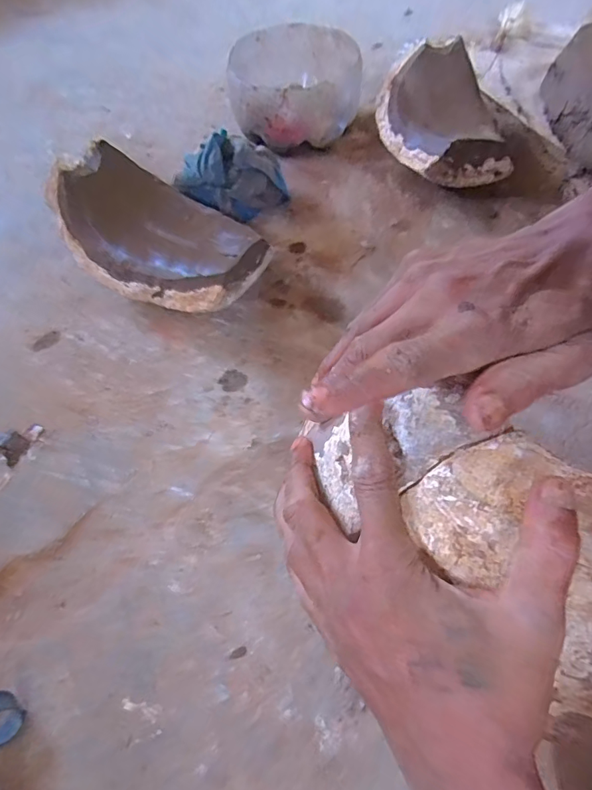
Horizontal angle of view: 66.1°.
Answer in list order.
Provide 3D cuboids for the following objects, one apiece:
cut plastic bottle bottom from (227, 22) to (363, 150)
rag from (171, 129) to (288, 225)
[{"bbox_3d":[-0.002,-0.581,0.863,0.219,0.118,0.252,-1,59,1],"label":"cut plastic bottle bottom"},{"bbox_3d":[-0.103,-0.352,0.738,0.172,0.113,0.103,-6,60,-2],"label":"rag"}]

